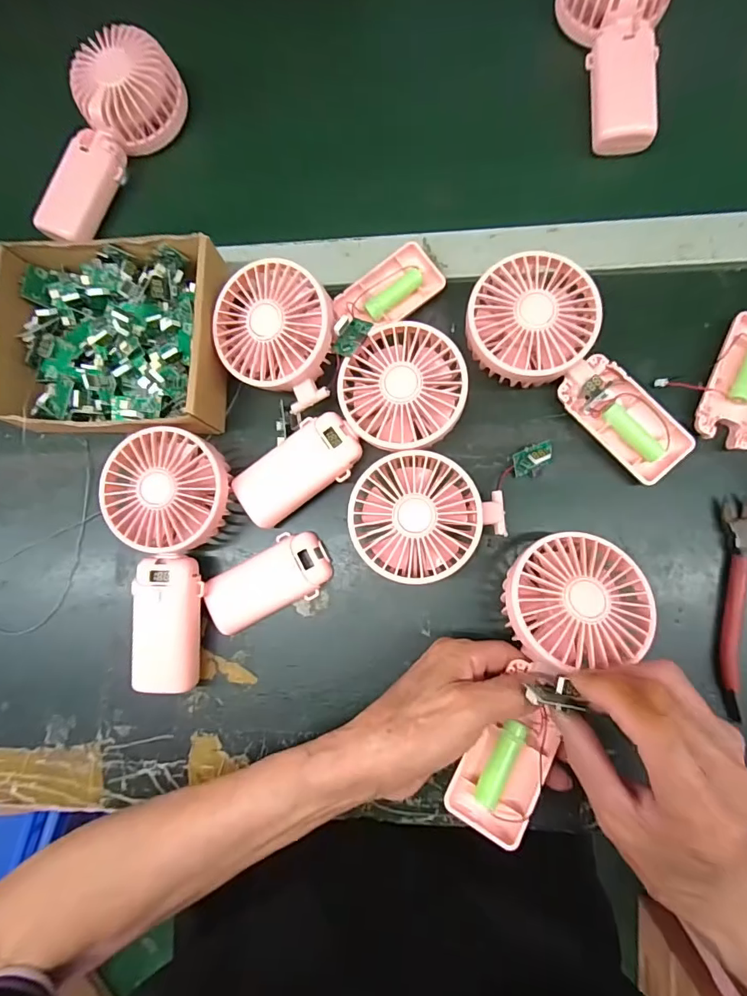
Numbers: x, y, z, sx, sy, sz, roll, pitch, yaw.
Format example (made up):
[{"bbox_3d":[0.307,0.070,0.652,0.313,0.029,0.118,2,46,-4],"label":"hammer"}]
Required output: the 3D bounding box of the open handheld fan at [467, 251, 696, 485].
[{"bbox_3d":[0.147,-0.091,0.332,0.183,0.029,0.086,44,89,-4],"label":"open handheld fan"}]

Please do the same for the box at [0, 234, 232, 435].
[{"bbox_3d":[-0.199,-0.119,0.361,0.168,0.050,0.146,4,82,6],"label":"box"}]

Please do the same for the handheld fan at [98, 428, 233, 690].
[{"bbox_3d":[-0.154,0.045,0.340,0.084,0.042,0.180,7,83,6],"label":"handheld fan"}]

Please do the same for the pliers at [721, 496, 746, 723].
[{"bbox_3d":[0.280,0.074,0.319,0.082,0.017,0.143,1,82,5],"label":"pliers"}]

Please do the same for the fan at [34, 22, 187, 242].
[{"bbox_3d":[-0.225,-0.300,0.396,0.078,0.045,0.170,16,84,7],"label":"fan"}]

